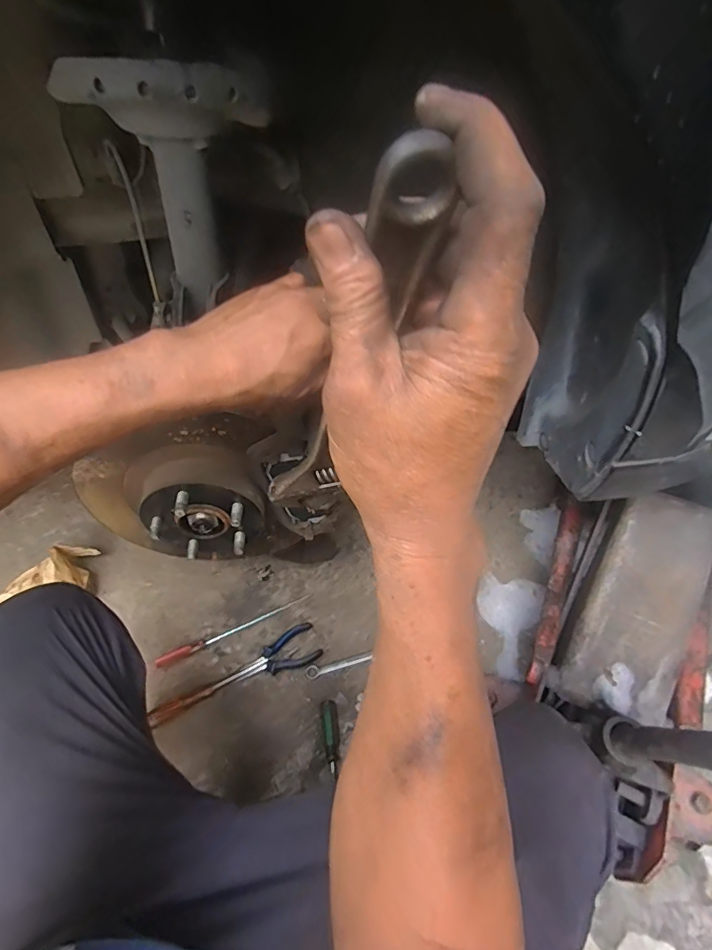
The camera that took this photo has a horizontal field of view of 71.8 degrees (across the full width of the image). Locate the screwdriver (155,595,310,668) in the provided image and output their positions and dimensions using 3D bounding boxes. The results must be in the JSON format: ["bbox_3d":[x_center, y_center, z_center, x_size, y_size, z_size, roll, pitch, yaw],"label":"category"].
[{"bbox_3d":[-0.208,0.266,0.849,0.269,0.014,0.017,-22,55,-13],"label":"screwdriver"}]

